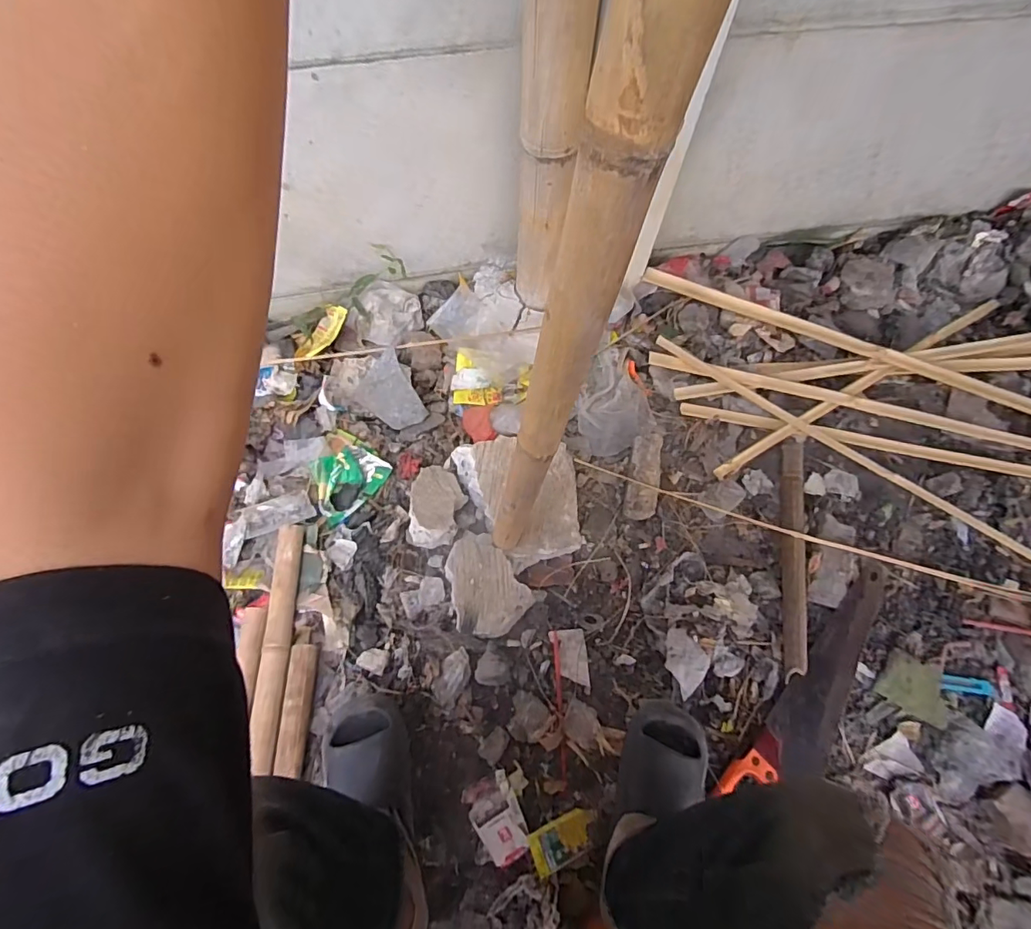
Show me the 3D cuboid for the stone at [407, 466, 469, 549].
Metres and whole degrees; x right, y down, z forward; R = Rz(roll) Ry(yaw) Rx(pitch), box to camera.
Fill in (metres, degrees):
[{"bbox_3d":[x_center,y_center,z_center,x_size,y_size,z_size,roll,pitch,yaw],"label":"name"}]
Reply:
[{"bbox_3d":[-0.138,0.068,0.870,0.091,0.062,0.155,-2,69,-2],"label":"stone"}]

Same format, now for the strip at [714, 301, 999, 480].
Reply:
[{"bbox_3d":[0.713,-0.168,1.000,0.790,0.019,0.027,-30,73,-10],"label":"strip"}]

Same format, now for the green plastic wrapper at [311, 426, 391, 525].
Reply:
[{"bbox_3d":[-0.341,0.018,0.945,0.155,0.031,0.156,36,72,12],"label":"green plastic wrapper"}]

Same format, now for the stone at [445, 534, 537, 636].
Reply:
[{"bbox_3d":[-0.056,0.200,0.822,0.119,0.055,0.160,-33,73,-13],"label":"stone"}]

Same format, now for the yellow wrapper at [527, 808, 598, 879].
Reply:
[{"bbox_3d":[0.072,0.539,0.710,0.101,0.017,0.051,-22,71,-9],"label":"yellow wrapper"}]

